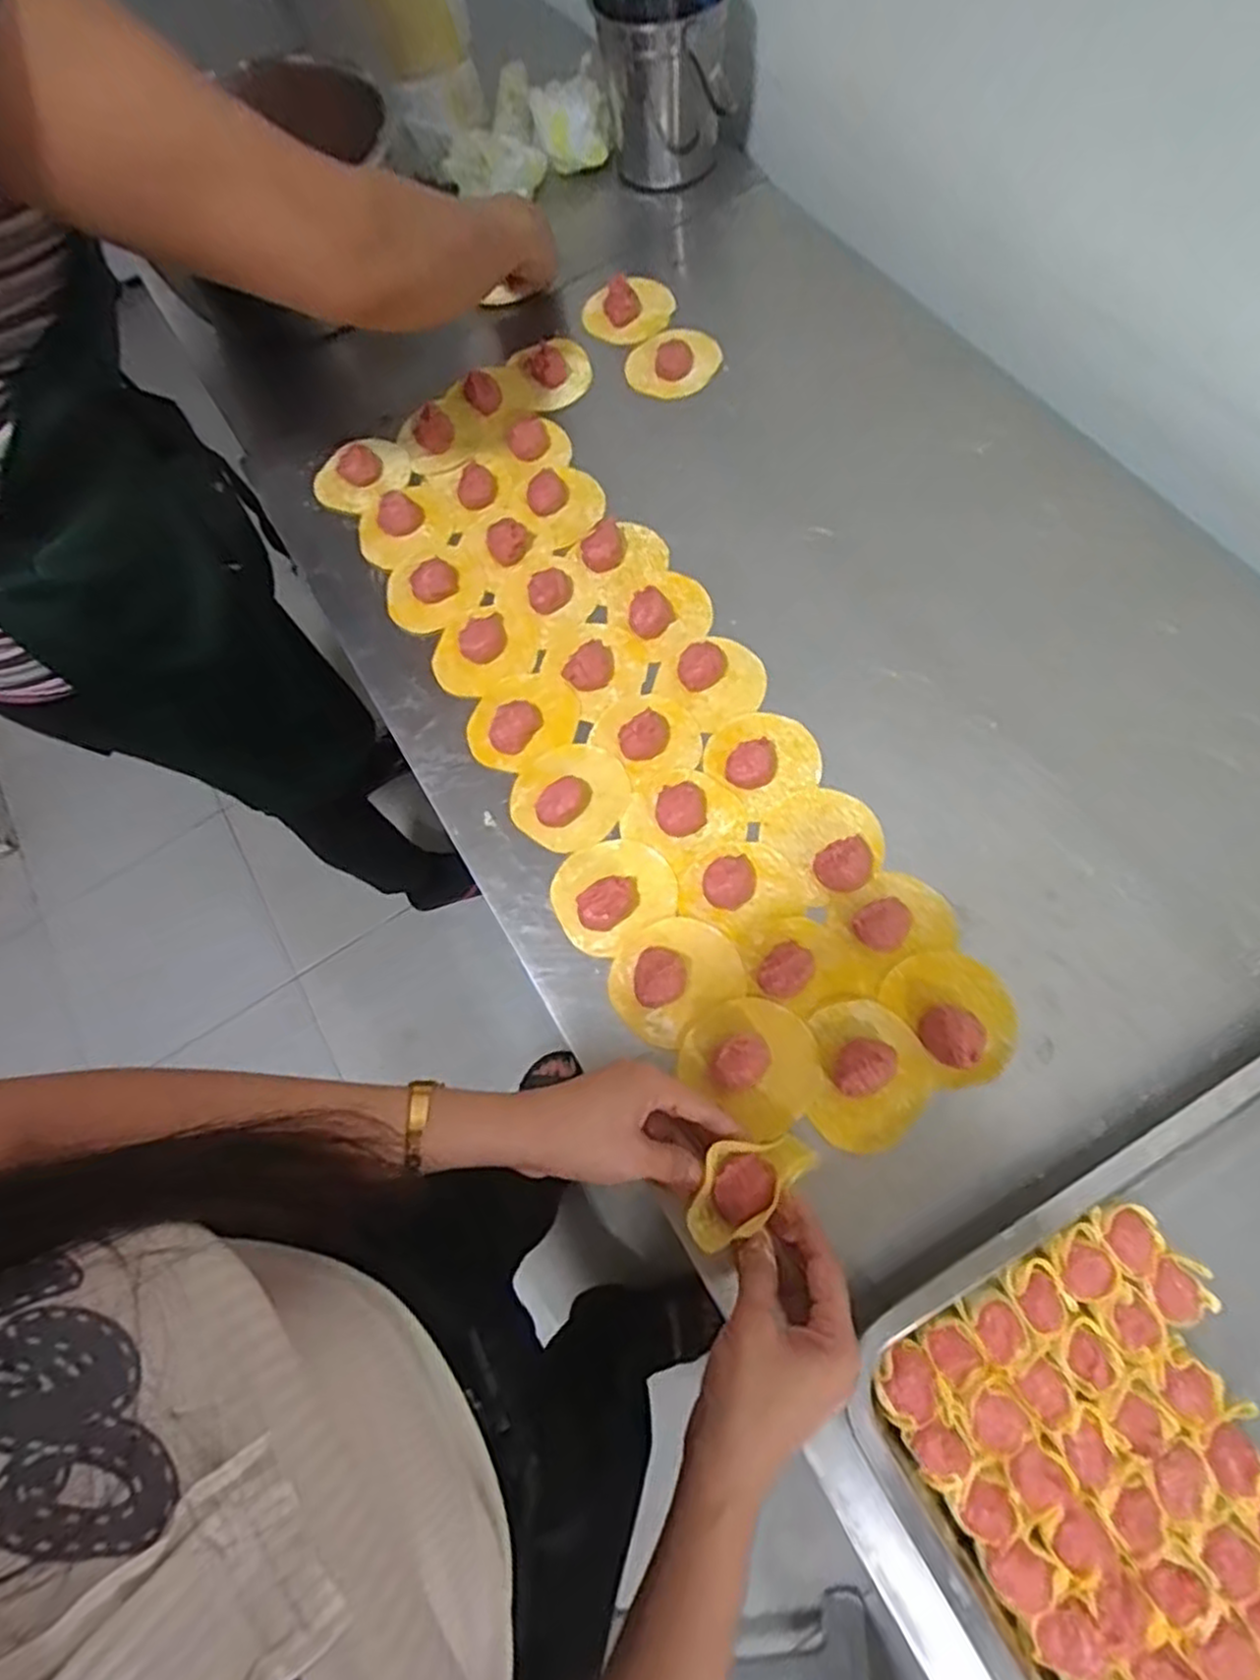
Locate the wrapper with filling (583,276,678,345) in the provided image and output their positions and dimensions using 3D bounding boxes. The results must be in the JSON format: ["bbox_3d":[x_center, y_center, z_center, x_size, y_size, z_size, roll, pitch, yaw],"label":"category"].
[{"bbox_3d":[-0.002,-0.492,0.704,0.084,0.032,0.060,-1,63,1],"label":"wrapper with filling"}]

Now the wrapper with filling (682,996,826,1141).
[{"bbox_3d":[0.079,0.135,0.469,0.080,0.029,0.072,41,71,19],"label":"wrapper with filling"}]

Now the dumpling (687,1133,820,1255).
[{"bbox_3d":[0.067,0.194,0.427,0.078,0.026,0.043,-25,65,-10],"label":"dumpling"}]

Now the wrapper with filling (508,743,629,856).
[{"bbox_3d":[-0.044,-0.034,0.547,0.083,0.025,0.078,-12,64,-4],"label":"wrapper with filling"}]

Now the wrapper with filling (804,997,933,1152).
[{"bbox_3d":[0.143,0.138,0.456,0.077,0.023,0.083,-1,63,2],"label":"wrapper with filling"}]

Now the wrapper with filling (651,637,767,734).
[{"bbox_3d":[0.065,-0.123,0.572,0.079,0.023,0.069,-25,65,-10],"label":"wrapper with filling"}]

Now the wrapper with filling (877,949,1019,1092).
[{"bbox_3d":[0.203,0.104,0.463,0.066,0.024,0.081,-27,66,-11],"label":"wrapper with filling"}]

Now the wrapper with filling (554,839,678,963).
[{"bbox_3d":[-0.012,0.032,0.518,0.081,0.020,0.074,-1,63,2],"label":"wrapper with filling"}]

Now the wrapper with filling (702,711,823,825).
[{"bbox_3d":[0.097,-0.064,0.539,0.073,0.026,0.073,-33,67,-14],"label":"wrapper with filling"}]

